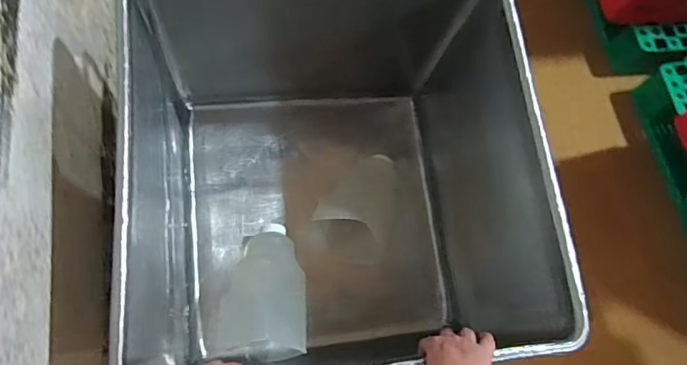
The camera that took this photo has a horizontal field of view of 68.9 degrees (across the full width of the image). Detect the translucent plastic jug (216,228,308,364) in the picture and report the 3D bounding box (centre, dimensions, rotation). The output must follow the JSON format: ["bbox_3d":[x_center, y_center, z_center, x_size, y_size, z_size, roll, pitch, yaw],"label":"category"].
[{"bbox_3d":[-0.168,0.230,1.051,0.194,0.138,0.270,0,70,-3],"label":"translucent plastic jug"}]

